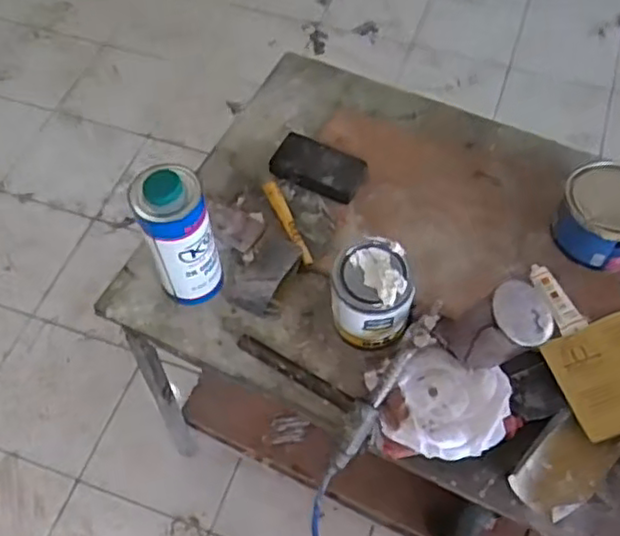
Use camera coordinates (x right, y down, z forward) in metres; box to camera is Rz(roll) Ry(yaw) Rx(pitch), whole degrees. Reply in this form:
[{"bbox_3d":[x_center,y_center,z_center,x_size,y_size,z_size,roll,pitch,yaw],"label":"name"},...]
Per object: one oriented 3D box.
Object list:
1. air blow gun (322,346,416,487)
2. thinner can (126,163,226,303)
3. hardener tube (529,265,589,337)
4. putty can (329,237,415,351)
[{"bbox_3d":[0.072,0.167,0.784,0.042,0.044,0.187,31,84,18],"label":"air blow gun"},{"bbox_3d":[-0.161,-0.033,0.849,0.083,0.216,0.070,-20,60,-11],"label":"thinner can"},{"bbox_3d":[0.326,0.039,0.893,0.036,0.014,0.105,-19,60,-10],"label":"hardener tube"},{"bbox_3d":[0.075,0.043,0.834,0.090,0.149,0.090,0,59,1],"label":"putty can"}]

